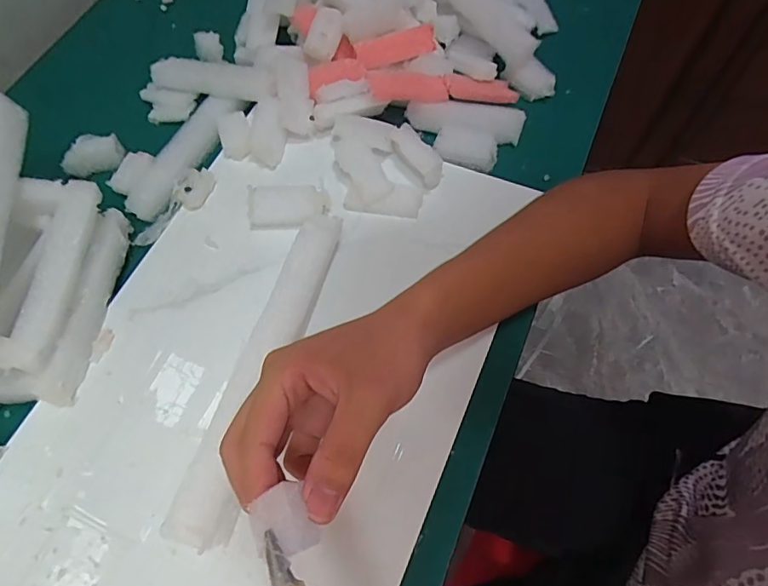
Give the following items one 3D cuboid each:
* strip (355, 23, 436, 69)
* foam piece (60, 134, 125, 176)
[{"bbox_3d":[0.010,-0.233,0.474,0.074,0.027,0.008,-6,44,17],"label":"strip"},{"bbox_3d":[-0.276,-0.133,0.474,0.054,0.034,0.017,-16,26,-10],"label":"foam piece"}]

